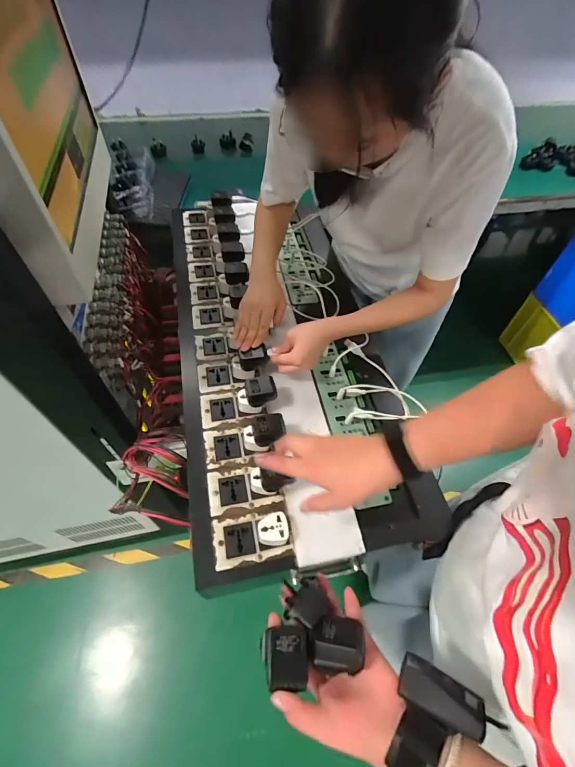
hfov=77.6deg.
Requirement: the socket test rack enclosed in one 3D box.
[{"bbox_3d":[-0.024,-0.117,0.705,0.379,0.087,0.856,-7,55,-8],"label":"socket test rack"}]

